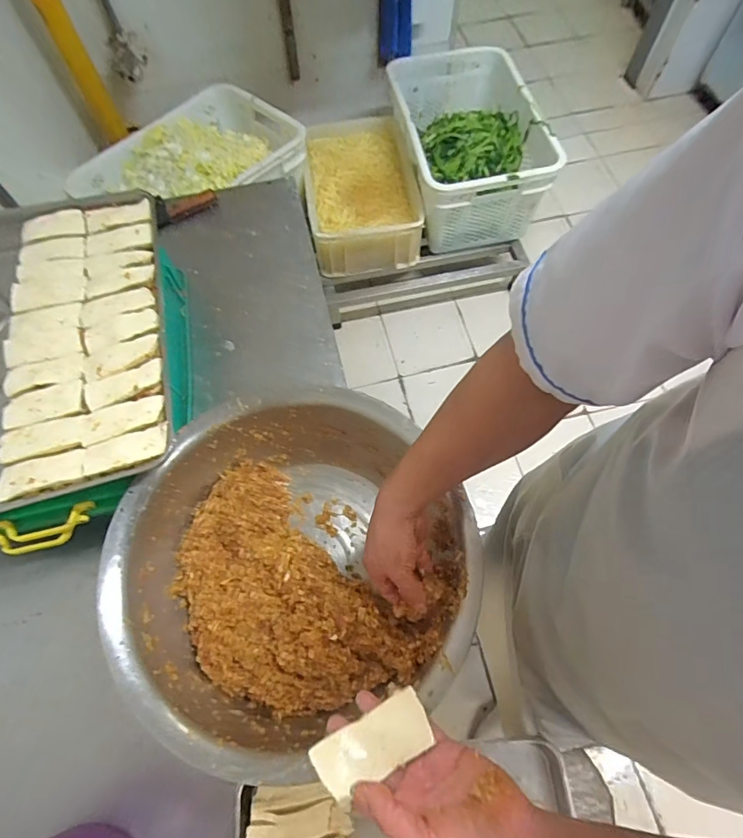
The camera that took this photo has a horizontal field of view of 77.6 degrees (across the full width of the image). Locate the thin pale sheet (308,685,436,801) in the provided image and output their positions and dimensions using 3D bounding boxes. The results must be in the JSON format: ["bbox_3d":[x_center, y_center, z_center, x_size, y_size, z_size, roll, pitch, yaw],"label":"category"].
[{"bbox_3d":[0.002,0.295,0.421,0.107,0.011,0.046,-21,66,-17],"label":"thin pale sheet"}]

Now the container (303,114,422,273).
[{"bbox_3d":[-0.044,-0.877,1.767,0.402,0.260,0.612,-8,65,-2],"label":"container"}]

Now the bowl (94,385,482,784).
[{"bbox_3d":[-0.108,0.194,0.650,0.437,0.154,0.425,-1,65,1],"label":"bowl"}]

